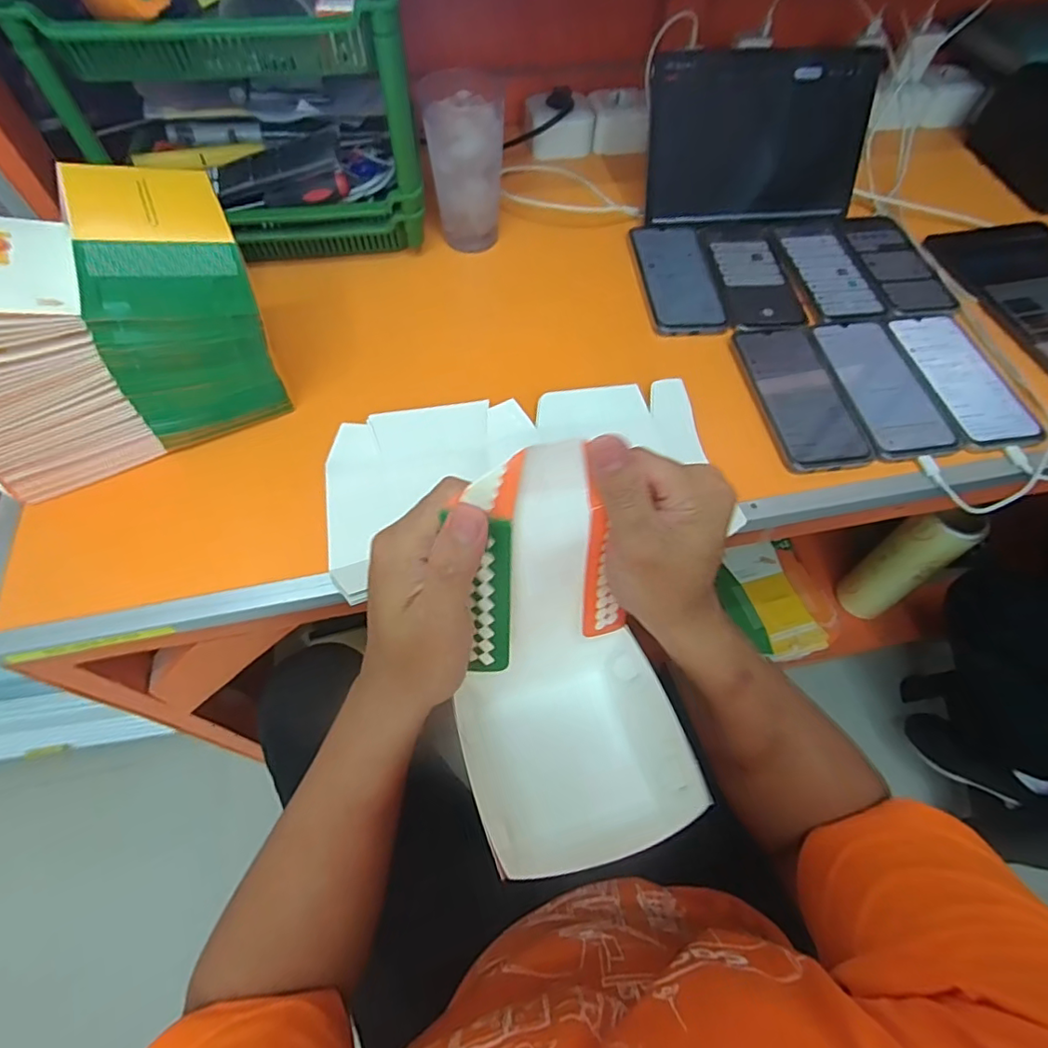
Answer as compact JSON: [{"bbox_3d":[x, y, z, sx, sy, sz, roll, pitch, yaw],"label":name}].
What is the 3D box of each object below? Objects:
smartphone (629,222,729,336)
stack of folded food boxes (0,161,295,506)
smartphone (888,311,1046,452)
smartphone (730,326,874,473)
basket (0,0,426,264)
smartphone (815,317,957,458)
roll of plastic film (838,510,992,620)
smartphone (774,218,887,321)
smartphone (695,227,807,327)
[{"bbox_3d":[0.166,-0.272,0.599,0.078,0.008,0.175,-2,60,-3],"label":"smartphone"},{"bbox_3d":[-0.315,-0.147,0.418,0.239,0.176,0.103,-23,63,-15],"label":"stack of folded food boxes"},{"bbox_3d":[0.422,-0.143,0.535,0.085,0.015,0.168,-3,60,-4],"label":"smartphone"},{"bbox_3d":[0.258,-0.124,0.521,0.087,0.004,0.171,-4,60,-5],"label":"smartphone"},{"bbox_3d":[-0.261,-0.407,0.547,0.284,0.210,0.202,-10,61,-8],"label":"basket"},{"bbox_3d":[0.343,-0.136,0.528,0.085,0.007,0.172,-3,60,-4],"label":"smartphone"},{"bbox_3d":[0.684,0.072,1.006,0.066,0.286,0.095,-24,63,-16],"label":"roll of plastic film"},{"bbox_3d":[0.337,-0.284,0.612,0.079,0.011,0.153,-5,60,-5],"label":"smartphone"},{"bbox_3d":[0.246,-0.276,0.607,0.087,0.009,0.170,-3,60,-4],"label":"smartphone"}]

